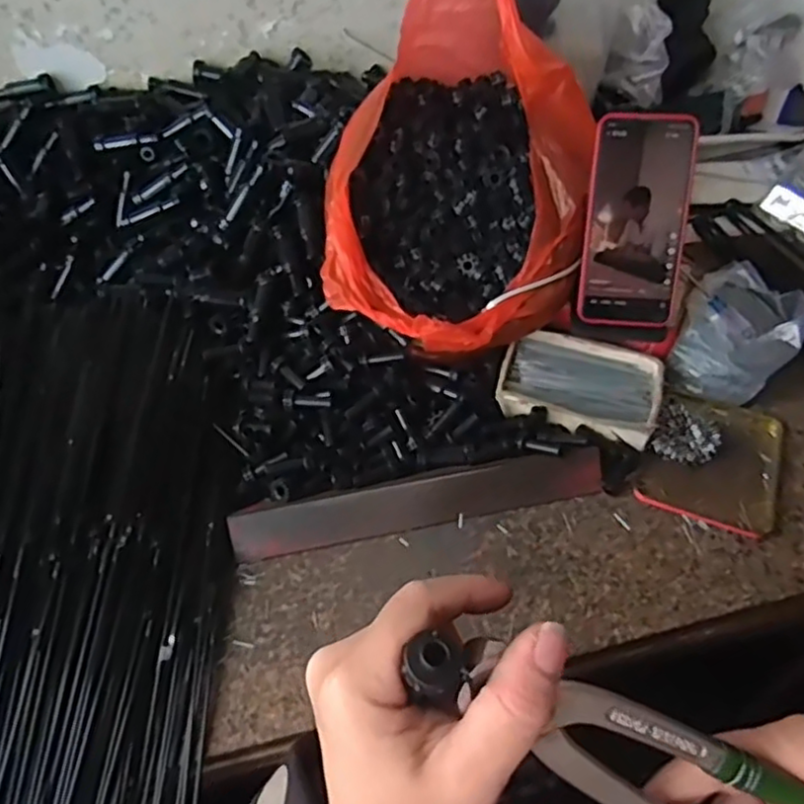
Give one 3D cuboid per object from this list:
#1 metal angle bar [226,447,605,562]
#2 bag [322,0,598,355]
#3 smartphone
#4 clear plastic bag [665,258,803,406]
[{"bbox_3d":[0.015,0.075,0.513,0.283,0.022,0.033,-10,52,-6],"label":"metal angle bar"},{"bbox_3d":[0.050,-0.197,0.547,0.203,0.206,0.270,7,52,7],"label":"bag"},{"bbox_3d":[0.189,-0.144,0.543,0.078,0.164,0.014,4,14,5],"label":"smartphone"},{"bbox_3d":[0.293,-0.062,0.586,0.089,0.055,0.115,23,55,19],"label":"clear plastic bag"}]

